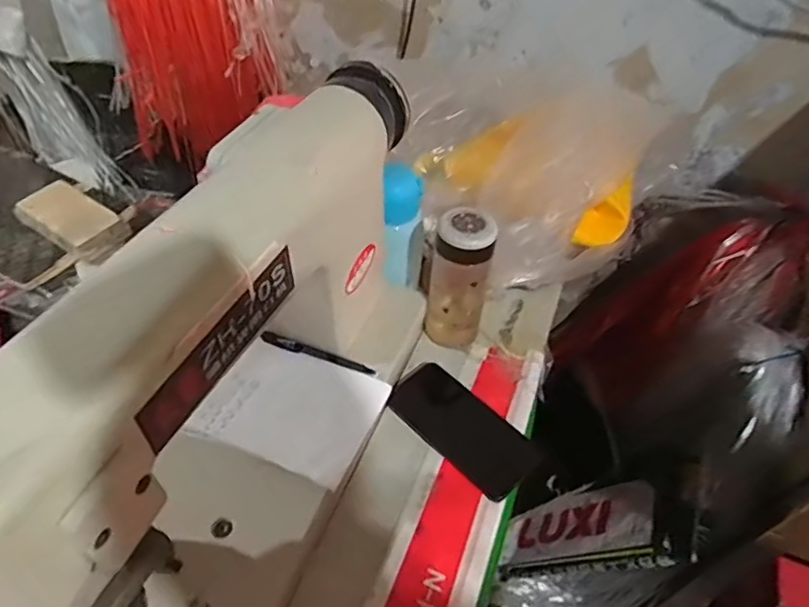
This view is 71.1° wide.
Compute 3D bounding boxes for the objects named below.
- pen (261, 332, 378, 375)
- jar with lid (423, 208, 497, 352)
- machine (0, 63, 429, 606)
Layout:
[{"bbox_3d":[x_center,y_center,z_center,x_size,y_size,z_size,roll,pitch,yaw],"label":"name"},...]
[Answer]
[{"bbox_3d":[-0.096,0.054,0.615,0.131,0.006,0.013,17,48,11],"label":"pen"},{"bbox_3d":[0.064,-0.027,0.660,0.068,0.169,0.061,13,48,8],"label":"jar with lid"},{"bbox_3d":[-0.112,0.030,0.480,0.156,0.273,0.515,15,48,10],"label":"machine"}]

